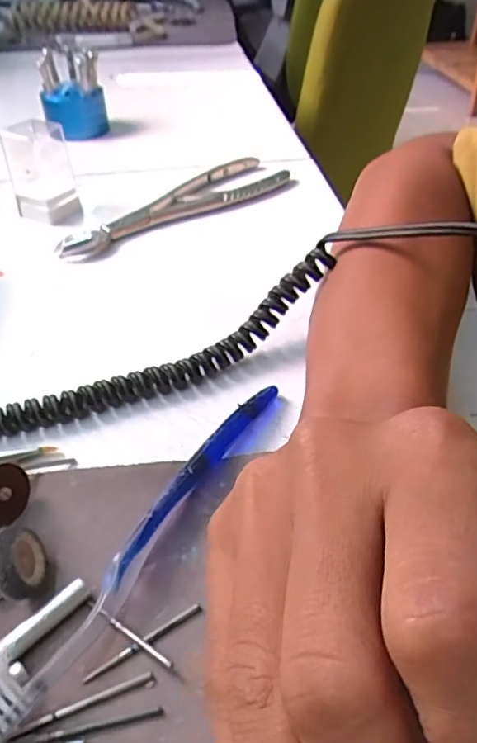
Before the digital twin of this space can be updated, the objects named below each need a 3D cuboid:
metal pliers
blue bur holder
[{"bbox_3d":[-0.044,-0.123,0.415,0.195,0.011,0.048,-32,50,-30],"label":"metal pliers"},{"bbox_3d":[-0.157,-0.262,0.529,0.056,0.064,0.051,-12,43,-12],"label":"blue bur holder"}]

